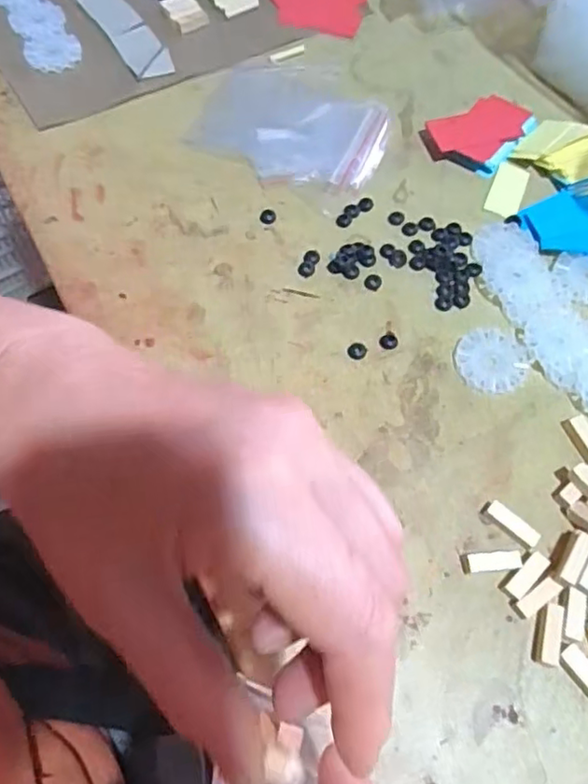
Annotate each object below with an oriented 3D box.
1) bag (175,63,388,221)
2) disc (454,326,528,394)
[{"bbox_3d":[0.001,-0.191,0.424,0.135,0.009,0.120,29,65,12],"label":"bag"},{"bbox_3d":[0.110,-0.018,0.341,0.039,0.004,0.039,1,62,-2],"label":"disc"}]

